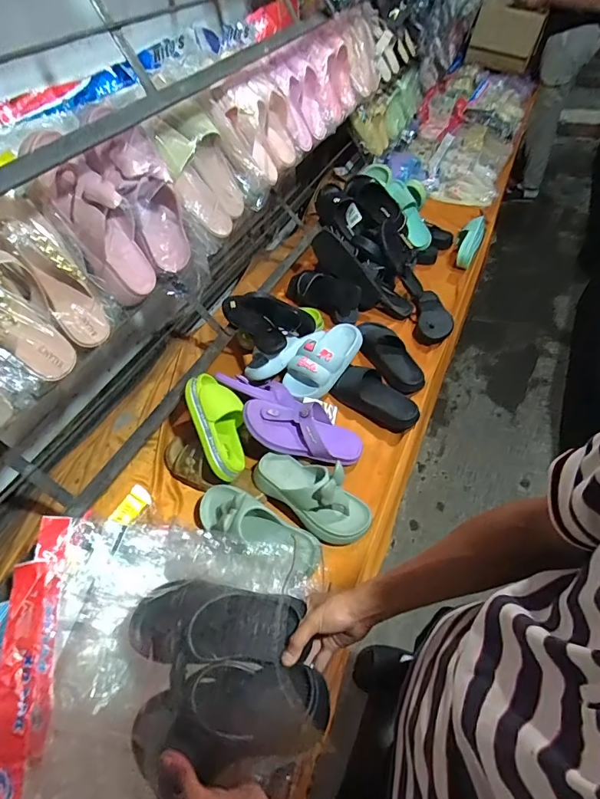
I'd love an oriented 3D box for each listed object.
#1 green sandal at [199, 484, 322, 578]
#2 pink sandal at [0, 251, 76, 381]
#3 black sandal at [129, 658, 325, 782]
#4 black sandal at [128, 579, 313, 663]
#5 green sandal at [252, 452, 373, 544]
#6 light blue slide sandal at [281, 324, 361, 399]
[{"bbox_3d":[-0.077,0.223,0.765,0.247,0.082,0.089,25,56,21],"label":"green sandal"},{"bbox_3d":[-0.384,-0.120,0.571,0.044,0.207,0.096,-6,43,37],"label":"pink sandal"},{"bbox_3d":[-0.083,0.360,0.494,0.226,0.105,0.104,-7,51,-4],"label":"black sandal"},{"bbox_3d":[-0.107,0.288,0.560,0.220,0.072,0.094,-1,51,3],"label":"black sandal"},{"bbox_3d":[0.023,0.171,0.820,0.233,0.087,0.105,33,59,26],"label":"green sandal"},{"bbox_3d":[0.068,-0.106,1.033,0.111,0.075,0.240,34,59,26],"label":"light blue slide sandal"}]

